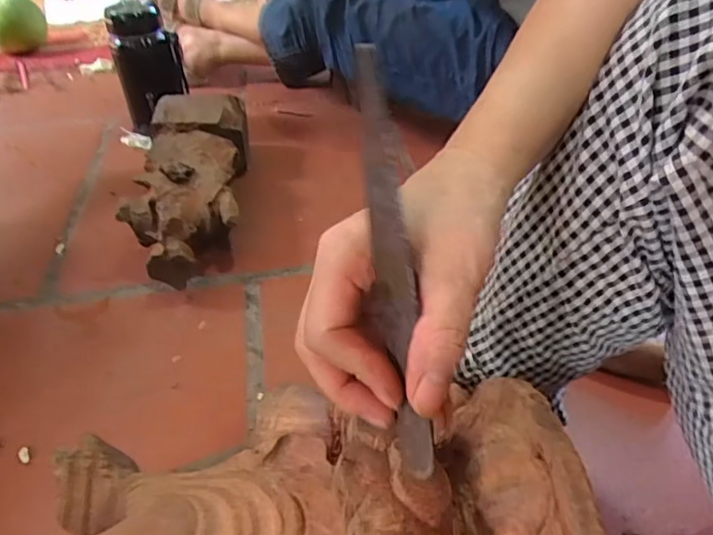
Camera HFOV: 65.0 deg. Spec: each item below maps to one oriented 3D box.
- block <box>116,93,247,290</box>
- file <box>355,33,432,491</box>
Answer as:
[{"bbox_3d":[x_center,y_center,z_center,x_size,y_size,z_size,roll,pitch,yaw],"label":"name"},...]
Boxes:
[{"bbox_3d":[-0.229,-0.121,0.790,0.139,0.101,0.359,-5,42,-4],"label":"block"},{"bbox_3d":[0.015,0.010,0.227,0.021,0.157,0.006,0,13,45],"label":"file"}]

